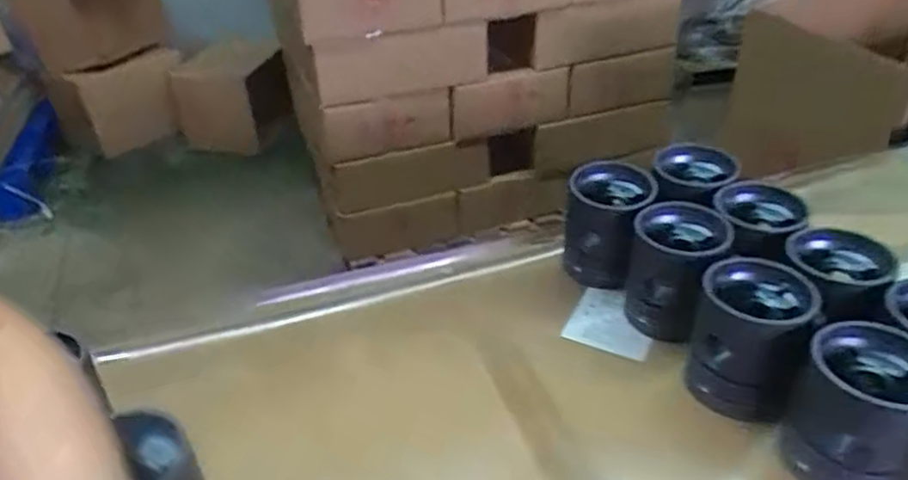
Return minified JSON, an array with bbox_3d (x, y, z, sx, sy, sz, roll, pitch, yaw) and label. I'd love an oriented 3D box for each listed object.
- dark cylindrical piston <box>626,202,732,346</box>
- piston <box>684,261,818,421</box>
[{"bbox_3d":[0.224,0.033,0.699,0.093,0.103,0.105,20,40,32],"label":"dark cylindrical piston"},{"bbox_3d":[0.262,0.089,0.614,0.091,0.107,0.098,14,37,25],"label":"piston"}]

